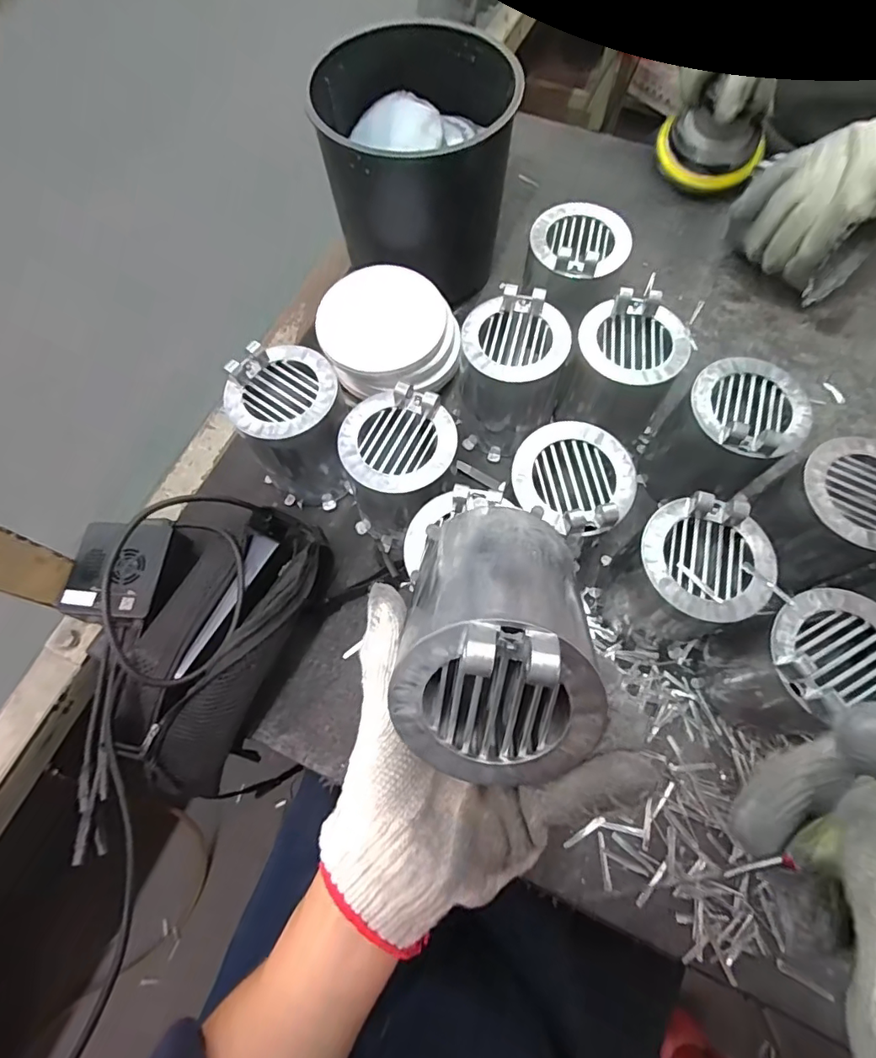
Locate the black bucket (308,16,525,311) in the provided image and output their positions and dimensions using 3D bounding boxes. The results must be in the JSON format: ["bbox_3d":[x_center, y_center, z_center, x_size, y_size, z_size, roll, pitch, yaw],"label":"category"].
[{"bbox_3d":[-0.019,-0.345,0.495,0.165,0.161,0.173,0,69,1],"label":"black bucket"}]

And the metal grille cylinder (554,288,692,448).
[{"bbox_3d":[0.157,-0.131,0.453,0.086,0.114,0.081,0,69,1],"label":"metal grille cylinder"}]

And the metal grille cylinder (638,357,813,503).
[{"bbox_3d":[0.233,-0.072,0.427,0.081,0.120,0.083,0,69,1],"label":"metal grille cylinder"}]

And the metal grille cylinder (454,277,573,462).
[{"bbox_3d":[0.064,-0.131,0.455,0.086,0.115,0.088,13,70,6],"label":"metal grille cylinder"}]

